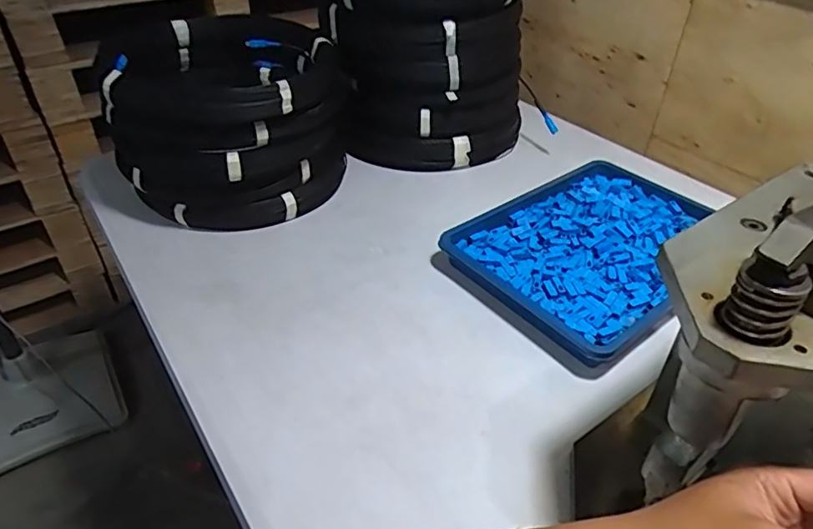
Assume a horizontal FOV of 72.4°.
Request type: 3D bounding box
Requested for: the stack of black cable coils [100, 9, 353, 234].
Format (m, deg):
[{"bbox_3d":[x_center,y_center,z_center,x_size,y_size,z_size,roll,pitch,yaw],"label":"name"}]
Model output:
[{"bbox_3d":[-0.220,-0.187,0.749,0.271,0.201,0.266,-2,38,-4],"label":"stack of black cable coils"}]

